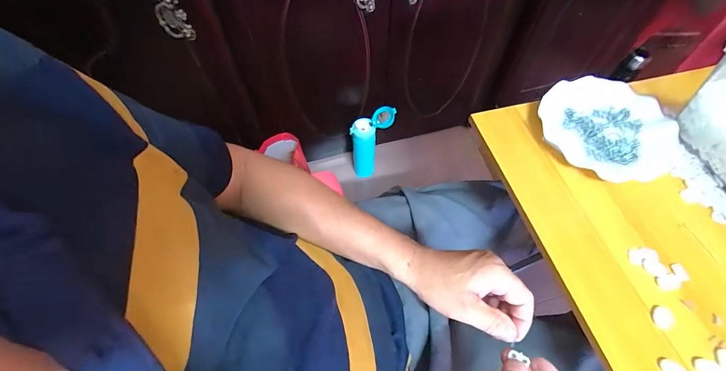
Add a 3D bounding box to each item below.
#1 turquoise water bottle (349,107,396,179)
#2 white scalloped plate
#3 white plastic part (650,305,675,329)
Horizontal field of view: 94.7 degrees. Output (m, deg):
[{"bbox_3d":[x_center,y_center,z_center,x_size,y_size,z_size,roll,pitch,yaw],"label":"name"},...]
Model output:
[{"bbox_3d":[0.026,-0.115,0.971,0.122,0.231,0.068,-10,60,-6],"label":"turquoise water bottle"},{"bbox_3d":[0.357,-0.086,0.490,0.176,0.020,0.176,0,60,0],"label":"white scalloped plate"},{"bbox_3d":[0.331,0.146,0.369,0.020,0.005,0.025,25,63,14],"label":"white plastic part"}]

